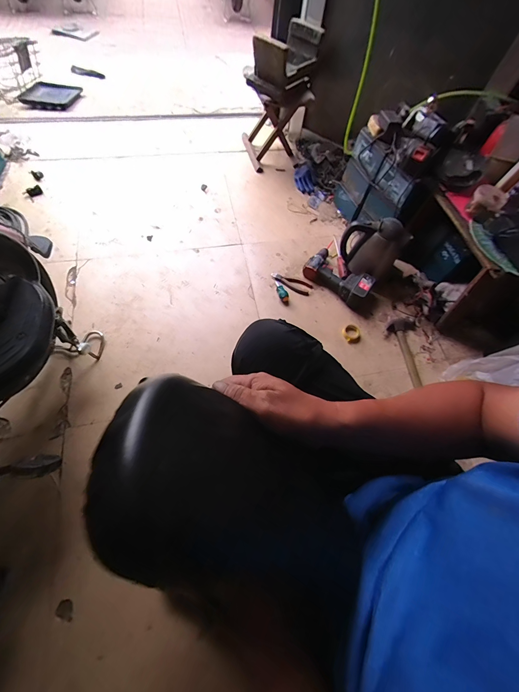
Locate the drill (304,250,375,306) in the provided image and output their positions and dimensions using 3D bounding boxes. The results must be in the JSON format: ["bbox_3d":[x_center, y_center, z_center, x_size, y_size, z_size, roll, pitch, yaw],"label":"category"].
[{"bbox_3d":[0.284,-0.250,1.069,0.242,0.071,0.135,37,67,13],"label":"drill"}]

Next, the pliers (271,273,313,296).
[{"bbox_3d":[0.114,-0.229,1.063,0.152,0.009,0.061,23,64,6],"label":"pliers"}]

